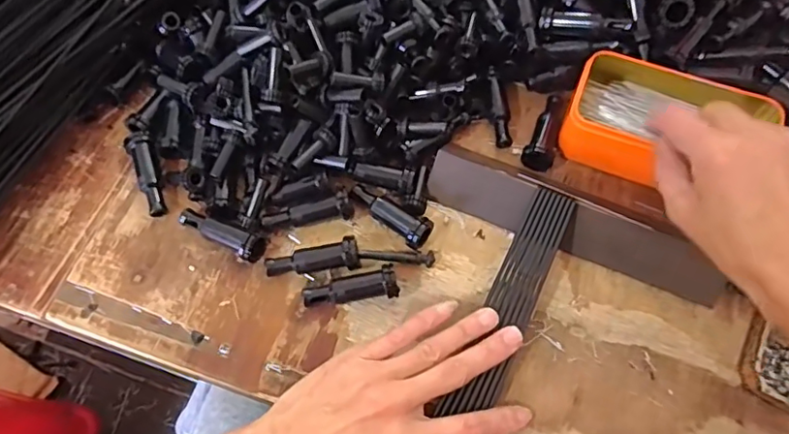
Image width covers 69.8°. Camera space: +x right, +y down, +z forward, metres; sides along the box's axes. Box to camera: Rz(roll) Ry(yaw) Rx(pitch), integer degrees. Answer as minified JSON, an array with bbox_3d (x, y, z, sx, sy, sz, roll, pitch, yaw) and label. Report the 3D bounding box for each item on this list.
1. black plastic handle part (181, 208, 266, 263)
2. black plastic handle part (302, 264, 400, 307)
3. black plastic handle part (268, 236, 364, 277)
[{"bbox_3d":[-0.128,0.012,0.412,0.069,0.024,0.021,21,69,9],"label":"black plastic handle part"},{"bbox_3d":[-0.031,0.051,0.394,0.065,0.019,0.020,-12,67,-4],"label":"black plastic handle part"},{"bbox_3d":[-0.059,0.029,0.405,0.067,0.021,0.020,-6,67,-2],"label":"black plastic handle part"}]

